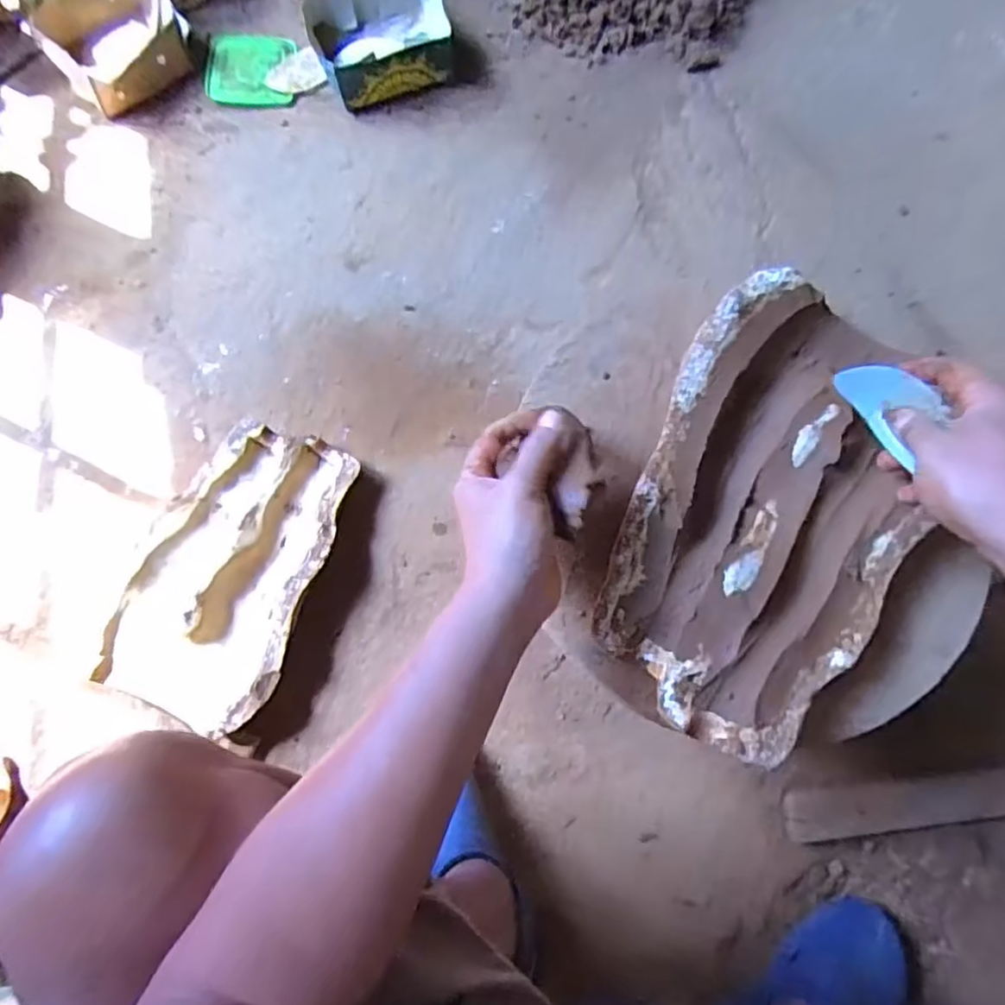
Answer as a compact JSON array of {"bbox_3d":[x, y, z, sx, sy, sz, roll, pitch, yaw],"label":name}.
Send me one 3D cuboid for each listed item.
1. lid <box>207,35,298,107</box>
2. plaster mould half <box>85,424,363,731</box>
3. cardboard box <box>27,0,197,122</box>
[{"bbox_3d":[-0.395,-0.679,0.980,0.129,0.029,0.117,3,77,1],"label":"lid"},{"bbox_3d":[-0.320,0.074,0.751,0.207,0.078,0.354,19,78,5],"label":"plaster mould half"},{"bbox_3d":[-0.596,-0.715,0.952,0.205,0.079,0.195,42,79,9],"label":"cardboard box"}]

